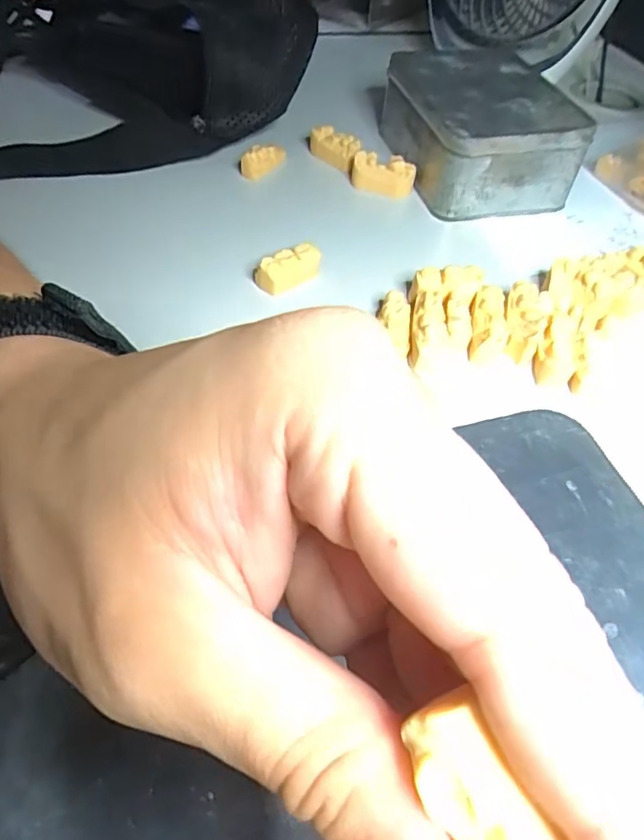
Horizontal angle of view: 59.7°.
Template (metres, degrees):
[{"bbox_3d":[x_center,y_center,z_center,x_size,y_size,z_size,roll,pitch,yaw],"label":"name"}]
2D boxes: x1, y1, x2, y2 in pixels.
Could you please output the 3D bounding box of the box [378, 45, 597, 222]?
[{"bbox_3d":[0.098,-0.190,0.362,0.090,0.048,0.118,-8,53,-12],"label":"box"}]

